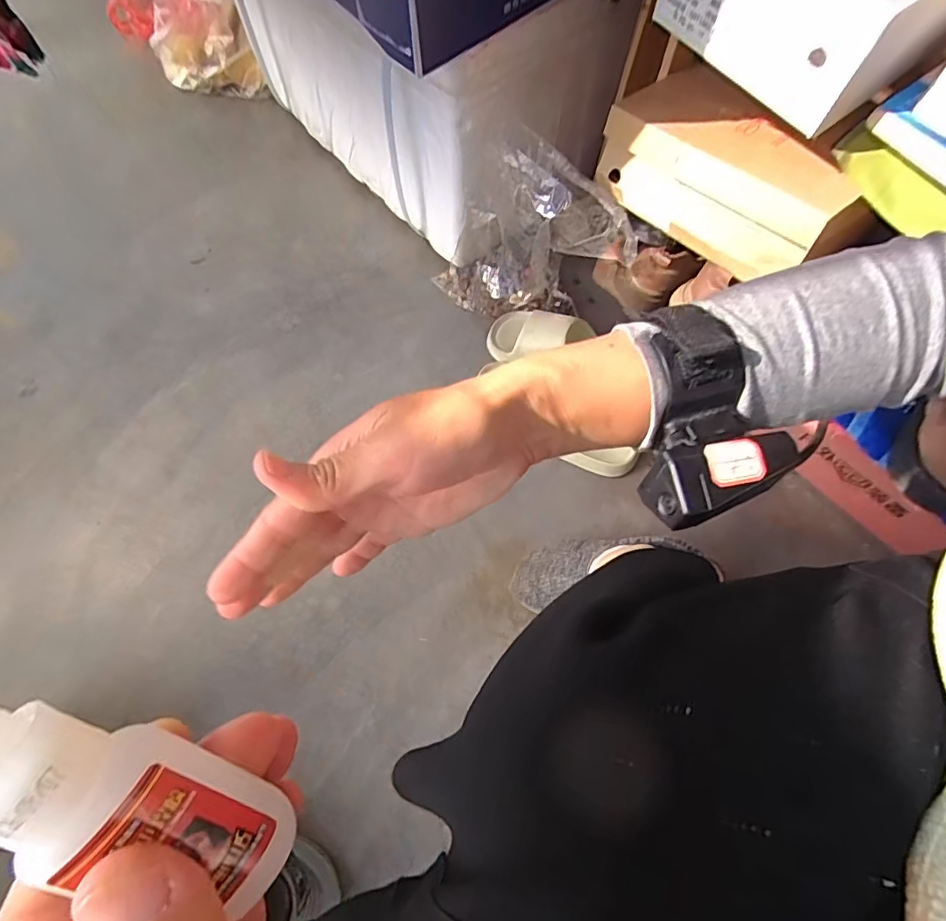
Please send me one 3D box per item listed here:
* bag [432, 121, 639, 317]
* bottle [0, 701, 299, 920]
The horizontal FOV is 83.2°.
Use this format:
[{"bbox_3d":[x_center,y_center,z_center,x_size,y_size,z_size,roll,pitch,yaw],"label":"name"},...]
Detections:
[{"bbox_3d":[0.080,-0.303,0.741,0.257,0.285,0.062,13,67,4],"label":"bag"},{"bbox_3d":[-0.085,0.056,0.096,0.127,0.018,0.023,45,71,-29],"label":"bottle"}]

